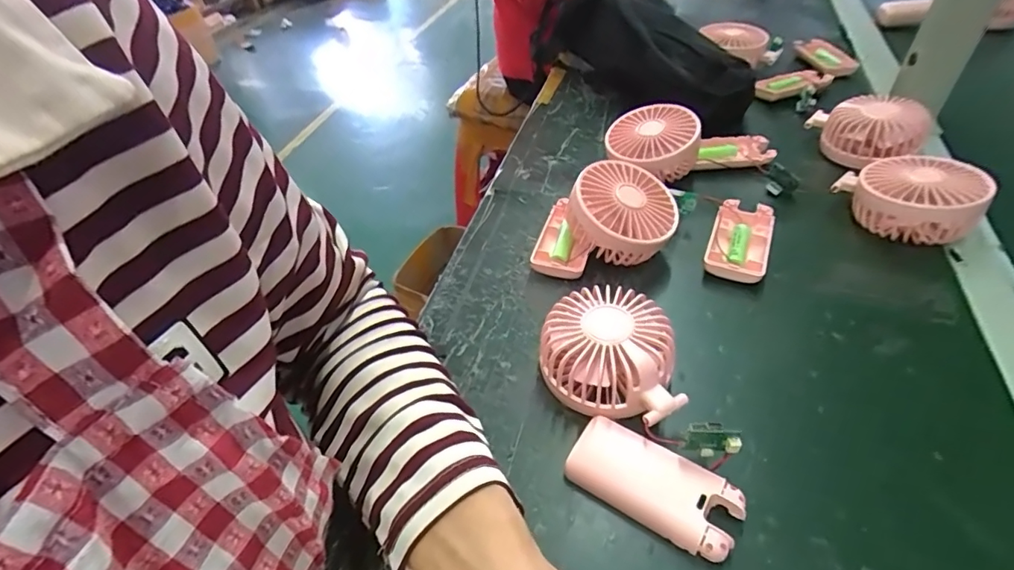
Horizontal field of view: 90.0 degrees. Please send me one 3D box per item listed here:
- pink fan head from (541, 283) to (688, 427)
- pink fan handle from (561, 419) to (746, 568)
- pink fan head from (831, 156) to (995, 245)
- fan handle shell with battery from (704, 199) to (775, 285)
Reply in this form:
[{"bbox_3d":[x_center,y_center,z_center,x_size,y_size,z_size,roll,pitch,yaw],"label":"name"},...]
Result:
[{"bbox_3d":[0.066,0.047,0.338,0.085,0.046,0.087,-4,45,4],"label":"pink fan head"},{"bbox_3d":[0.082,0.113,0.290,0.093,0.018,0.043,24,53,28],"label":"pink fan handle"},{"bbox_3d":[0.344,-0.076,0.433,0.082,0.045,0.092,-5,45,2],"label":"pink fan head"},{"bbox_3d":[0.199,-0.040,0.431,0.046,0.017,0.089,15,49,21],"label":"fan handle shell with battery"}]

